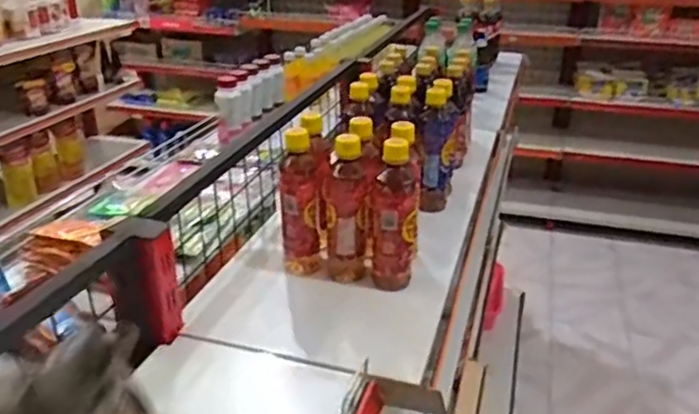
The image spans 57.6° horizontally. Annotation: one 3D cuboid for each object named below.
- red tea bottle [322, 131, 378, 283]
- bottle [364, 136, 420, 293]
[{"bbox_3d":[-0.001,0.001,0.836,0.066,0.205,0.082,1,25,1],"label":"red tea bottle"},{"bbox_3d":[0.055,0.009,0.812,0.063,0.198,0.058,1,25,1],"label":"bottle"}]

